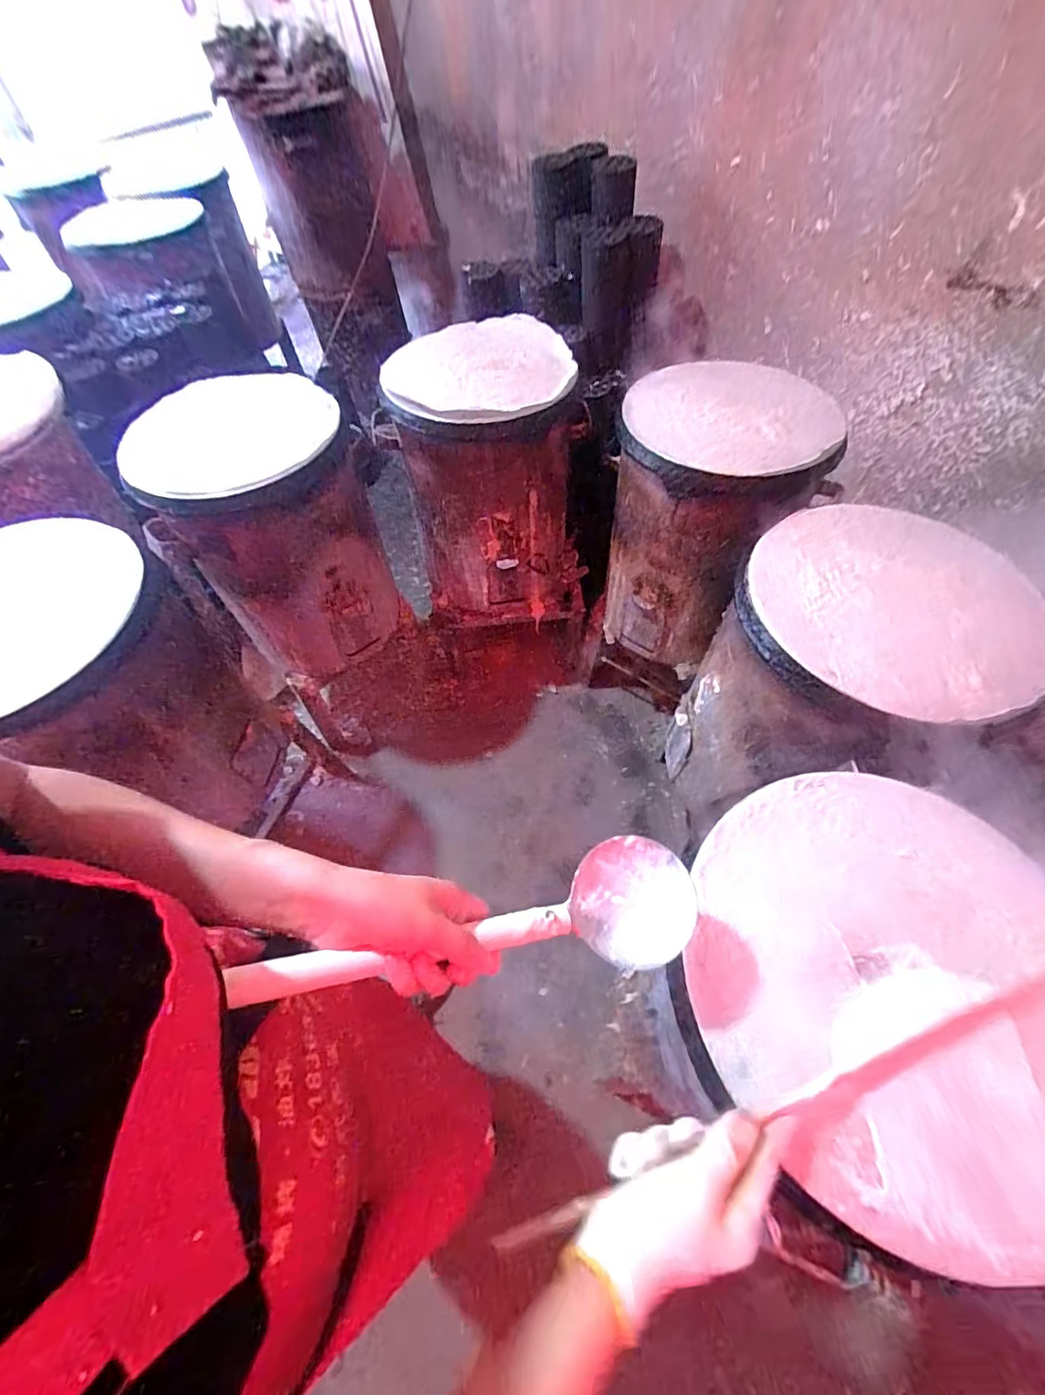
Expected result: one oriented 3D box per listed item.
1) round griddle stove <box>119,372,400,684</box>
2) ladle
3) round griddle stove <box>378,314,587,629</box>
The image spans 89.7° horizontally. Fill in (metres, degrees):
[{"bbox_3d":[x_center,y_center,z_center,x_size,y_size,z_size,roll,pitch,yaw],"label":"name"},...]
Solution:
[{"bbox_3d":[-0.497,-0.334,1.103,0.368,0.474,0.340,-25,60,-14],"label":"round griddle stove"},{"bbox_3d":[-0.023,0.156,0.358,0.307,0.057,0.089,1,54,-26],"label":"ladle"},{"bbox_3d":[-0.064,-0.469,1.207,0.374,0.536,0.331,-11,58,-6],"label":"round griddle stove"}]

